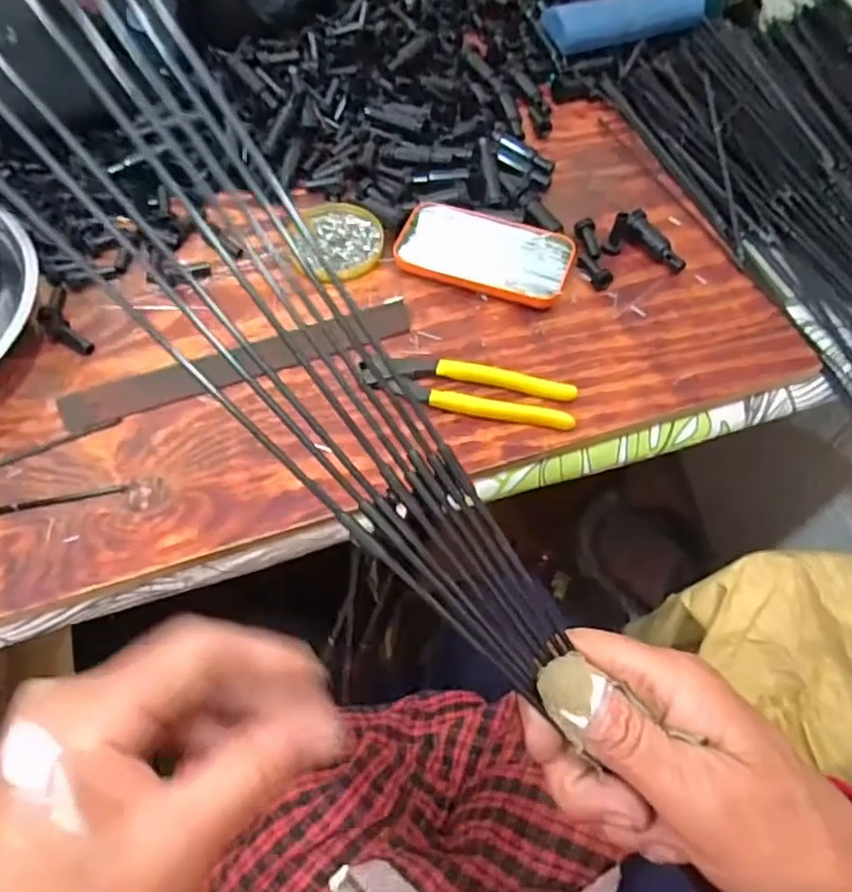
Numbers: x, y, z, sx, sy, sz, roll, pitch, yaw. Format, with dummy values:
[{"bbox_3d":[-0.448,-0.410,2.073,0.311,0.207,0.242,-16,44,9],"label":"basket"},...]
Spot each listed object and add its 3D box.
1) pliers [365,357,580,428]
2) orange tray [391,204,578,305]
[{"bbox_3d":[0.031,-0.043,0.486,0.160,0.016,0.038,13,60,7],"label":"pliers"},{"bbox_3d":[0.051,-0.168,0.548,0.143,0.019,0.081,22,63,8],"label":"orange tray"}]

